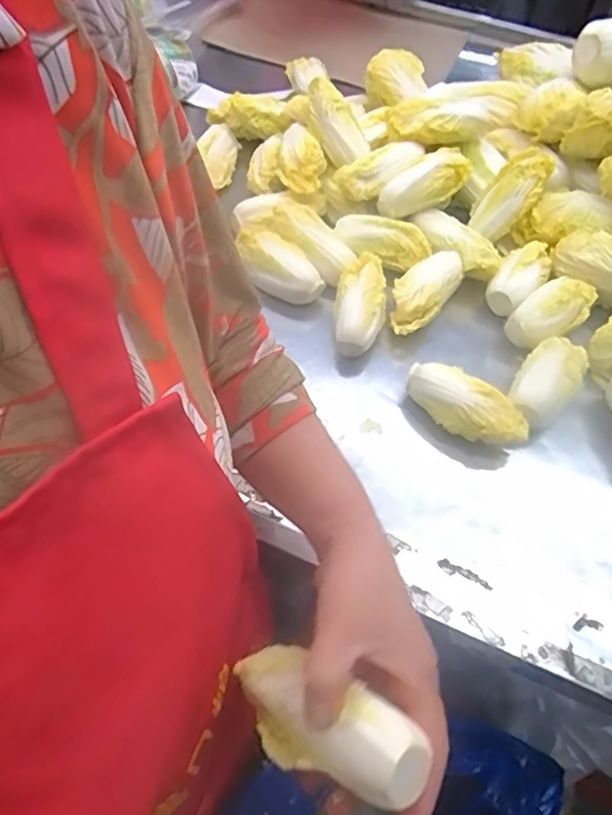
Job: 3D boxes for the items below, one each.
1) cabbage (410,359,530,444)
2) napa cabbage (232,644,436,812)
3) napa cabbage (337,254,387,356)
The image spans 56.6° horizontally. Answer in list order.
[{"bbox_3d":[0.149,0.002,0.542,0.120,0.053,0.051,32,58,17],"label":"cabbage"},{"bbox_3d":[0.005,0.164,0.301,0.110,0.040,0.049,6,45,43],"label":"napa cabbage"},{"bbox_3d":[0.057,-0.112,0.590,0.048,0.036,0.115,8,67,1],"label":"napa cabbage"}]

